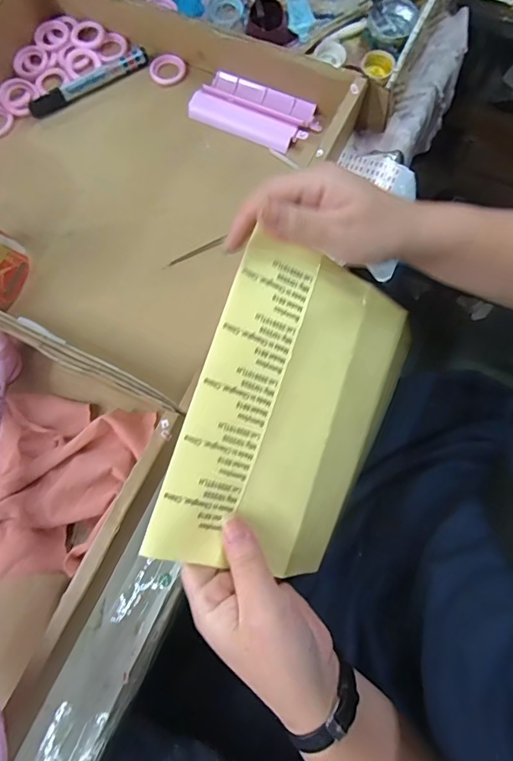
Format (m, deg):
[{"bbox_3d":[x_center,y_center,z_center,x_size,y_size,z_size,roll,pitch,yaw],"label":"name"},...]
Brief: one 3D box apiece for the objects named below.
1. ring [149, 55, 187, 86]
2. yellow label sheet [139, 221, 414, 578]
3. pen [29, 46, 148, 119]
[{"bbox_3d":[-0.094,-0.330,0.467,0.040,0.004,0.036,17,79,5],"label":"ring"},{"bbox_3d":[0.029,0.024,0.295,0.151,0.017,0.204,22,84,-31],"label":"yellow label sheet"},{"bbox_3d":[-0.175,-0.312,0.459,0.132,0.011,0.022,-30,79,-5],"label":"pen"}]

